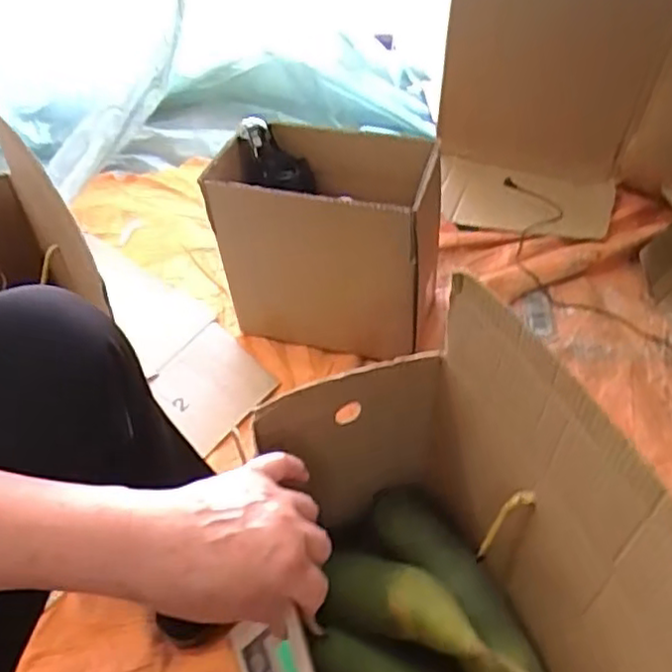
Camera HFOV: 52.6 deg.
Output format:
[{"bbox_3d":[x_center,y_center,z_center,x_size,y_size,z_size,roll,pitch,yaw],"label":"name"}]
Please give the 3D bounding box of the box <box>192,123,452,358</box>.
[{"bbox_3d":[-0.009,-0.125,0.902,0.265,0.259,0.161,13,50,13],"label":"box"}]

